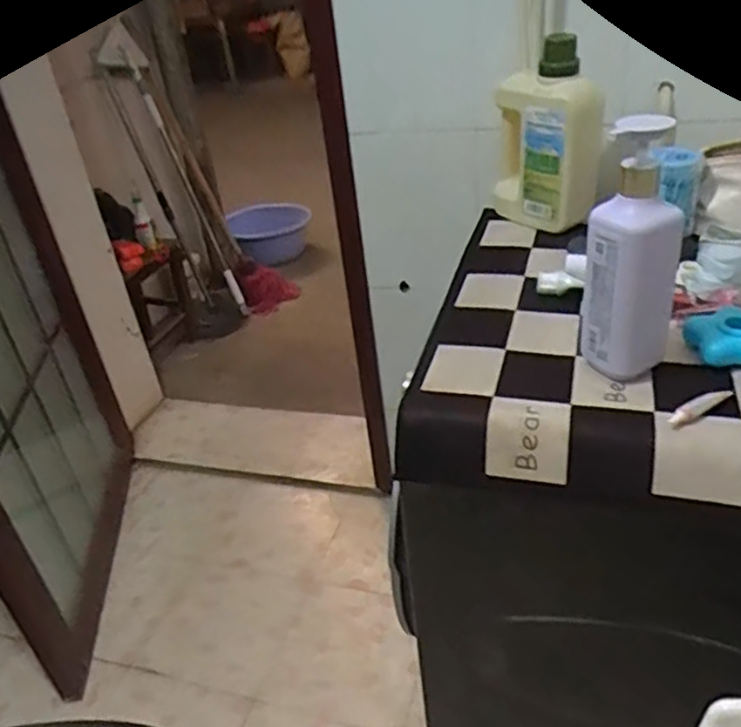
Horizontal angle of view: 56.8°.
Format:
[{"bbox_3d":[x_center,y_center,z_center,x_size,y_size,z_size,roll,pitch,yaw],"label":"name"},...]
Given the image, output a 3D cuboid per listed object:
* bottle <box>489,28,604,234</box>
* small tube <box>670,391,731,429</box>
[{"bbox_3d":[0.261,-0.343,1.034,0.172,0.276,0.075,20,42,36],"label":"bottle"},{"bbox_3d":[0.327,0.042,0.677,0.089,0.011,0.018,-25,36,-26],"label":"small tube"}]

